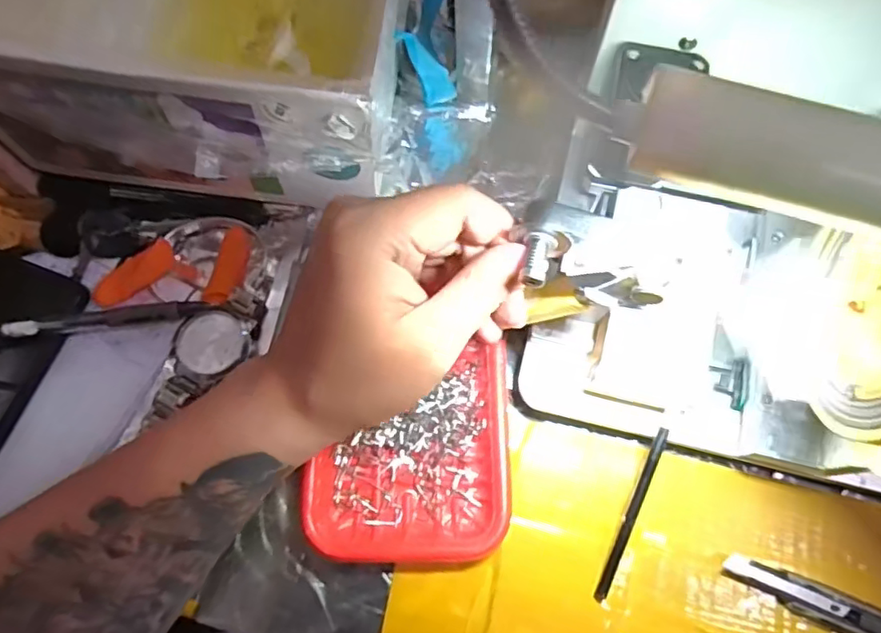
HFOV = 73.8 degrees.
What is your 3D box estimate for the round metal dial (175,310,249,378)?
[{"bbox_3d":[-0.133,0.016,0.338,0.041,0.010,0.037,-33,75,-9],"label":"round metal dial"}]

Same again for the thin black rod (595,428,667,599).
[{"bbox_3d":[0.096,0.100,0.294,0.005,0.004,0.092,21,91,7],"label":"thin black rod"}]

